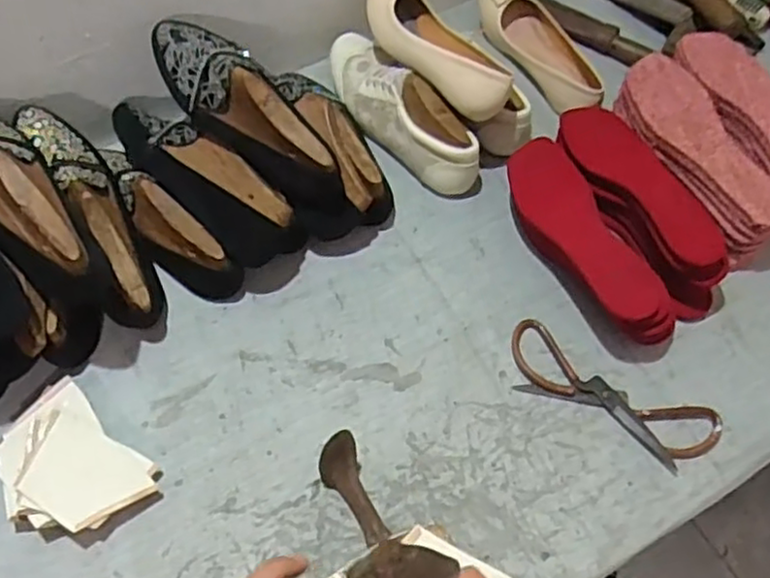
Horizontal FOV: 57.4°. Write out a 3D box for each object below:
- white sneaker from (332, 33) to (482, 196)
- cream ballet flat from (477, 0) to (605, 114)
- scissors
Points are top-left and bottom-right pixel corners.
[{"bbox_3d":[0.015,-0.215,0.833,0.072,0.091,0.245,-36,69,-20],"label":"white sneaker"},{"bbox_3d":[0.200,-0.324,0.906,0.083,0.061,0.245,-24,65,-16],"label":"cream ballet flat"},{"bbox_3d":[0.222,0.105,0.700,0.217,0.010,0.075,29,64,12],"label":"scissors"}]

